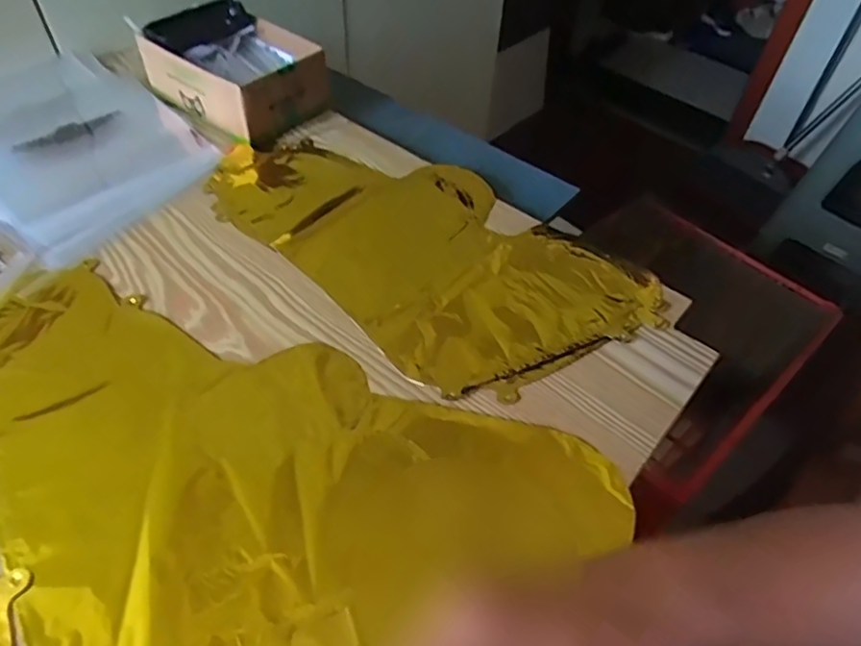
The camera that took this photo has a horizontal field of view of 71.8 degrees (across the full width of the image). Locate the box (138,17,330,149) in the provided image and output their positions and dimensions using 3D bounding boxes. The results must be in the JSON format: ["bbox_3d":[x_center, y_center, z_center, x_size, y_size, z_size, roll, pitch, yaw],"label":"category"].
[{"bbox_3d":[-0.226,-0.293,0.697,0.194,0.071,0.139,35,56,25],"label":"box"}]

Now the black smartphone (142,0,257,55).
[{"bbox_3d":[-0.261,-0.340,0.677,0.082,0.012,0.119,34,55,23],"label":"black smartphone"}]

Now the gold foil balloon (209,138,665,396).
[{"bbox_3d":[-0.020,-0.081,0.550,0.420,0.015,0.224,31,54,23],"label":"gold foil balloon"}]

